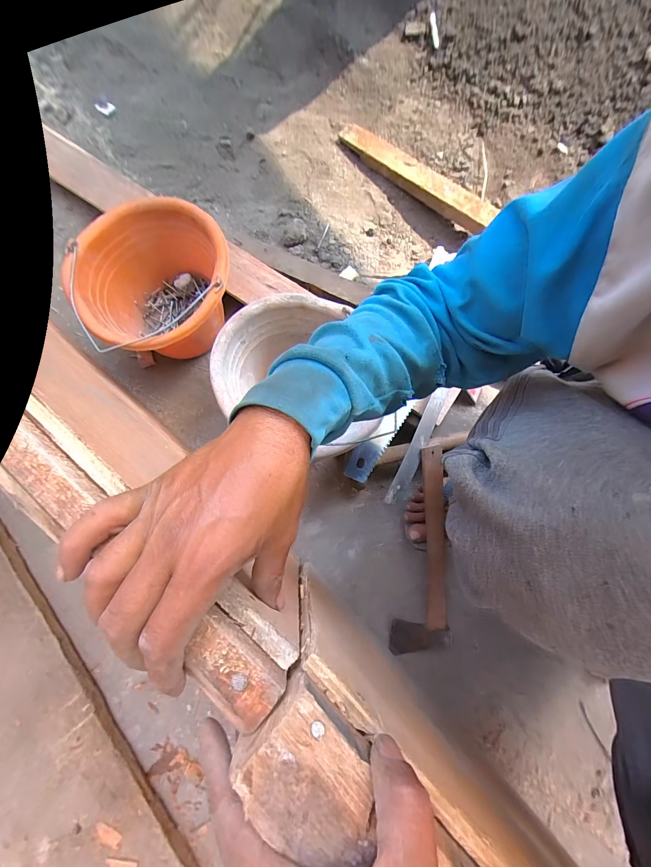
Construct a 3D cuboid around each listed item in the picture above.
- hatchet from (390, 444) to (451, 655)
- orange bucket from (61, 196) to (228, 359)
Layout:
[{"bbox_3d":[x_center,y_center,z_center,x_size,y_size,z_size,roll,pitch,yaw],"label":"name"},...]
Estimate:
[{"bbox_3d":[0.167,0.192,0.573,0.098,0.033,0.342,5,89,0],"label":"hatchet"},{"bbox_3d":[-0.268,-0.229,0.587,0.226,0.159,0.237,0,76,-1],"label":"orange bucket"}]

